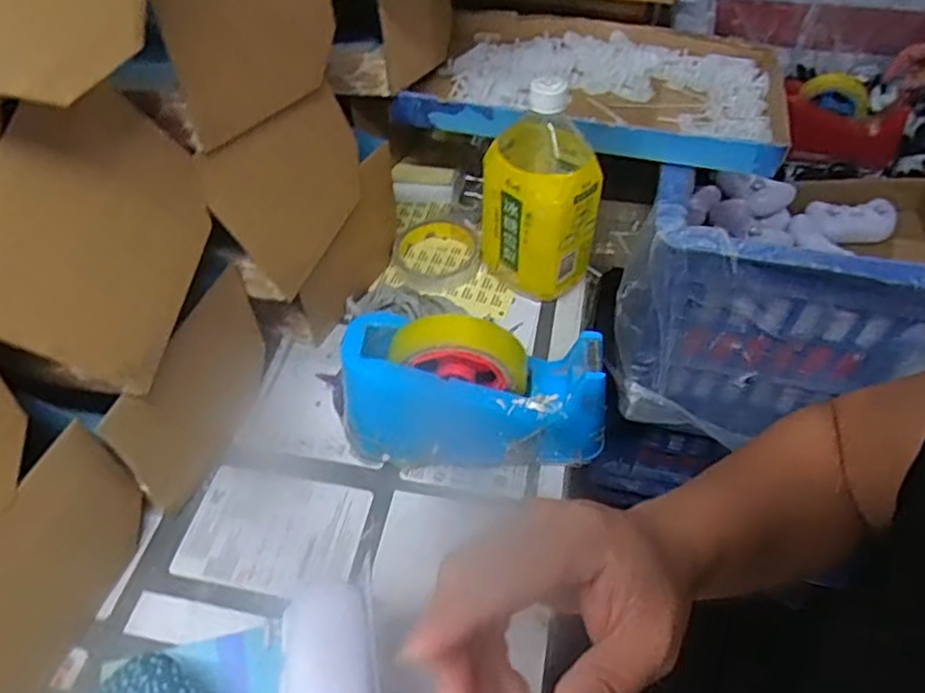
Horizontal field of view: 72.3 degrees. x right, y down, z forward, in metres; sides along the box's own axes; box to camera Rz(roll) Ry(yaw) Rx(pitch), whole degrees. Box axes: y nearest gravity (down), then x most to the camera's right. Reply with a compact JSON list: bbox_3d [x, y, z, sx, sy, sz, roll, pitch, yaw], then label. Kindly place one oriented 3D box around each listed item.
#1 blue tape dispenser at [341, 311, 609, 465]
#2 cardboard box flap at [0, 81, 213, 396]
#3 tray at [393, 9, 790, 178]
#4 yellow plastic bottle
[{"bbox_3d":[0.007,0.030,0.472,0.189,0.113,0.065,1,51,1],"label":"blue tape dispenser"},{"bbox_3d":[-0.203,-0.061,0.357,0.010,0.131,0.148,7,75,24],"label":"cardboard box flap"},{"bbox_3d":[0.135,-0.266,0.641,0.356,0.037,0.212,10,52,8],"label":"tray"},{"bbox_3d":[0.070,-0.136,0.568,0.102,0.194,0.098,6,52,5],"label":"yellow plastic bottle"}]

